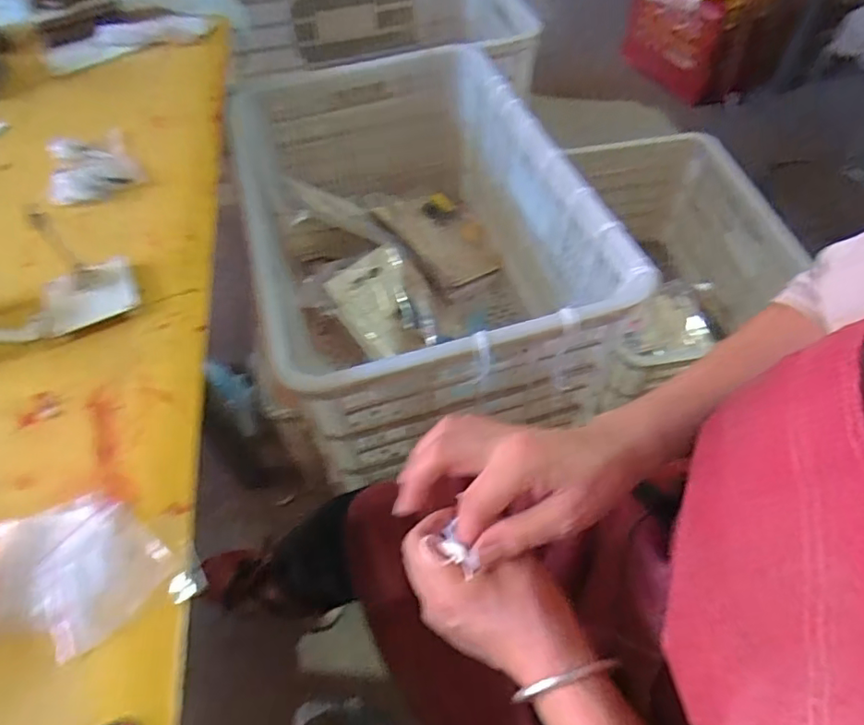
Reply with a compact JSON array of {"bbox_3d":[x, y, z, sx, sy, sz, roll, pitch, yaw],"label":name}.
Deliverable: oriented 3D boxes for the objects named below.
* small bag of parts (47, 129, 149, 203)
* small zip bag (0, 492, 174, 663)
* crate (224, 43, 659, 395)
[{"bbox_3d":[-0.379,-0.217,0.615,0.093,0.018,0.120,-29,58,-16],"label":"small bag of parts"},{"bbox_3d":[-0.240,0.134,0.359,0.133,0.006,0.094,1,55,4],"label":"small zip bag"},{"bbox_3d":[-0.029,-0.169,0.850,0.419,0.316,0.626,-15,55,-7],"label":"crate"}]

